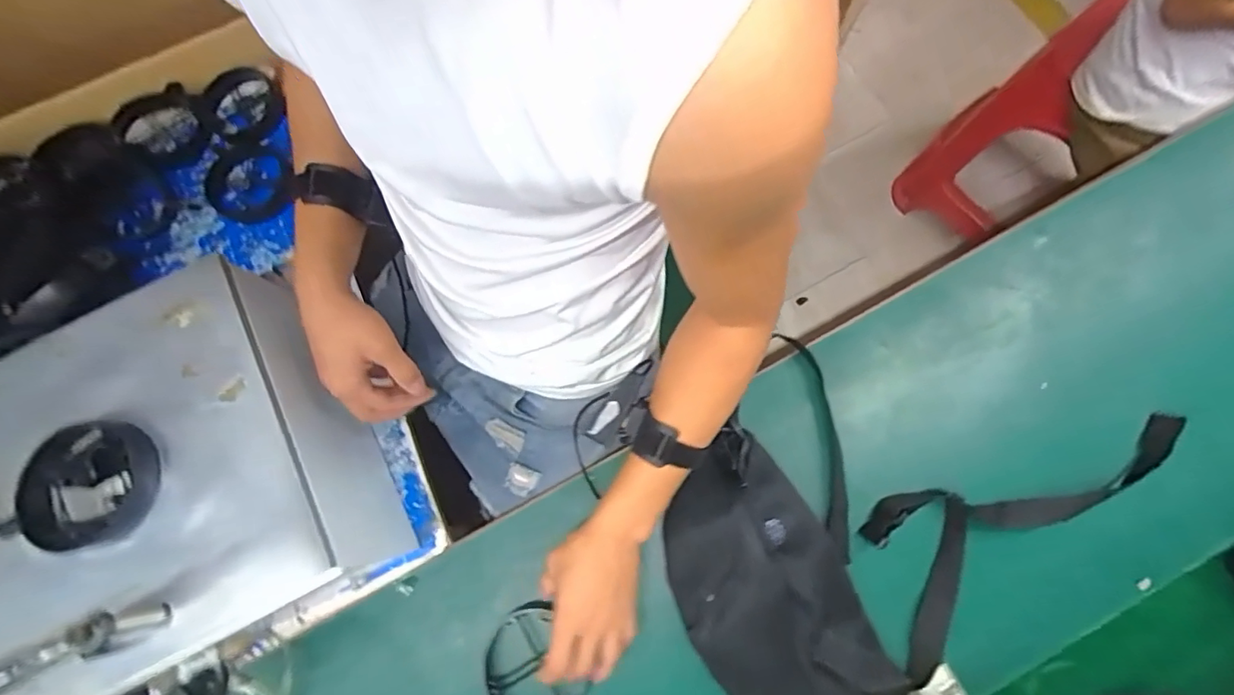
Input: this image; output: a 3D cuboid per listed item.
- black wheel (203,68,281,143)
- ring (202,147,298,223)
[{"bbox_3d":[-0.490,-0.315,0.704,0.099,0.021,0.100,-1,76,4],"label":"black wheel"},{"bbox_3d":[-0.470,-0.211,0.693,0.104,0.014,0.122,-30,76,-4],"label":"ring"}]

